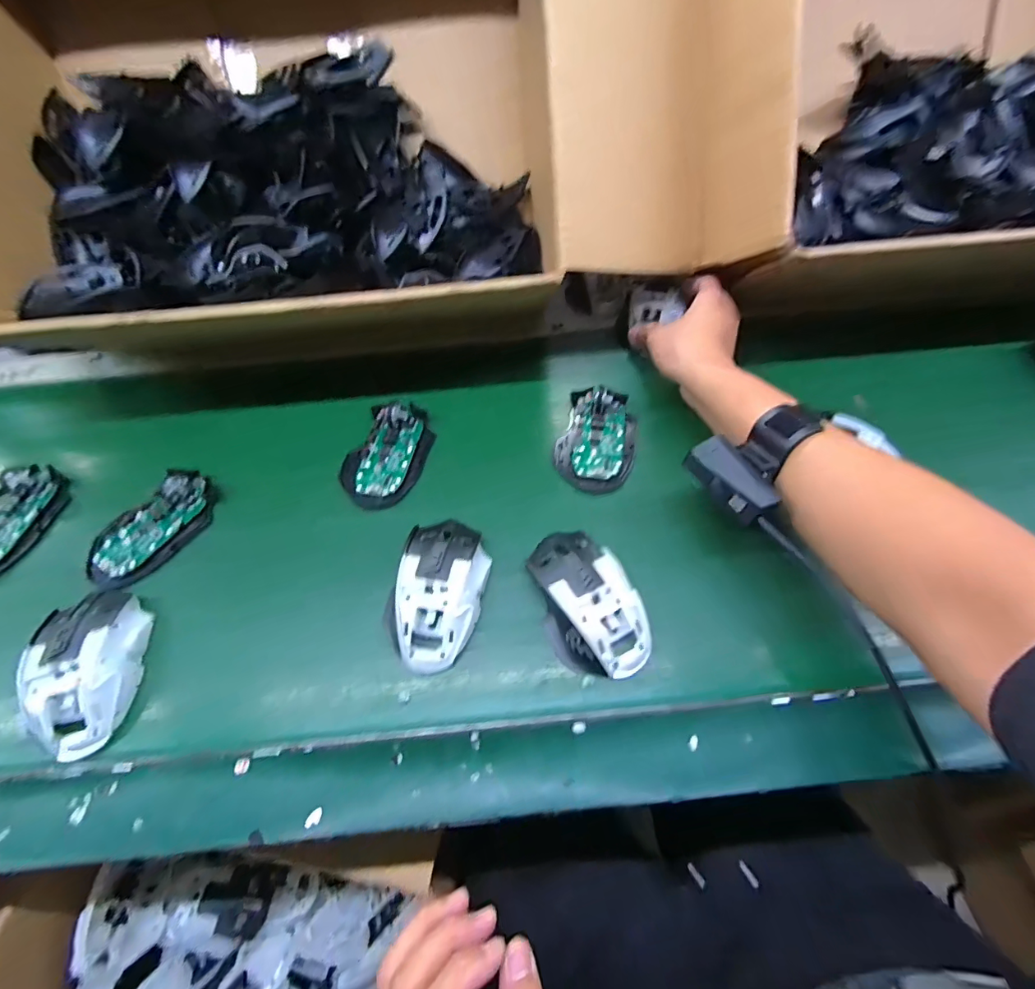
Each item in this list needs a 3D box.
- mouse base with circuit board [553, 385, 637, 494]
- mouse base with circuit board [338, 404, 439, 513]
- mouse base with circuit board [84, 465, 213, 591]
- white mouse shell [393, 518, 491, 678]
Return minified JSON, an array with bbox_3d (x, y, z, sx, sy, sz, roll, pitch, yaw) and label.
[{"bbox_3d":[0.075,-0.055,0.443,0.072,0.026,0.111,7,57,8],"label":"mouse base with circuit board"},{"bbox_3d":[-0.123,-0.042,0.448,0.064,0.033,0.114,15,59,13],"label":"mouse base with circuit board"},{"bbox_3d":[-0.315,0.026,0.406,0.063,0.026,0.111,24,61,18],"label":"mouse base with circuit board"},{"bbox_3d":[-0.057,0.072,0.362,0.060,0.036,0.114,1,57,4],"label":"white mouse shell"}]

